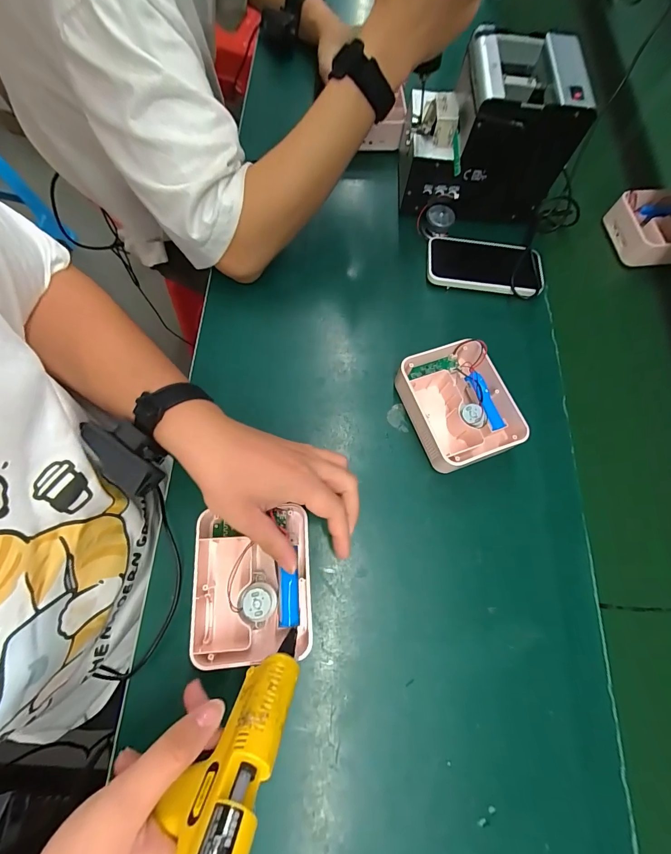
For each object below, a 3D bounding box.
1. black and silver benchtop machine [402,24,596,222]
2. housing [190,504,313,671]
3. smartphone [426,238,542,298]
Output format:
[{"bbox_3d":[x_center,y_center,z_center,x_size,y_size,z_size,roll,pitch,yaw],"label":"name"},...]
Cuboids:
[{"bbox_3d":[0.180,-0.358,0.451,0.174,0.145,0.117,1,72,-2],"label":"black and silver benchtop machine"},{"bbox_3d":[-0.073,0.139,0.327,0.100,0.046,0.121,-3,72,-3],"label":"housing"},{"bbox_3d":[0.196,-0.213,0.476,0.150,0.016,0.083,9,72,1],"label":"smartphone"}]

